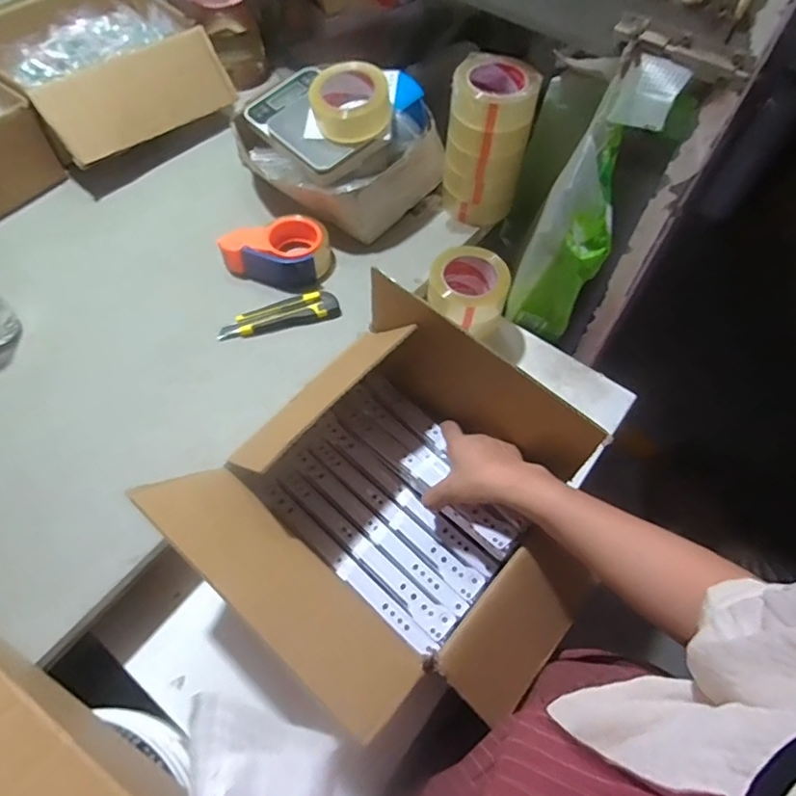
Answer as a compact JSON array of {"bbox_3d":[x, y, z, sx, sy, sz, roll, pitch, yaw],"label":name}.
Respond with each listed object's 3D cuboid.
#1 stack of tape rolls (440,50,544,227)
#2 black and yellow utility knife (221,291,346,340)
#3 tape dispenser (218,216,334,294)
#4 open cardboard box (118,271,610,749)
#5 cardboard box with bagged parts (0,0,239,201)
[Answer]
[{"bbox_3d":[0.131,-0.373,0.800,0.111,0.200,0.099,30,64,15],"label":"stack of tape rolls"},{"bbox_3d":[-0.165,-0.114,0.753,0.166,0.024,0.043,-14,61,-9],"label":"black and yellow utility knife"},{"bbox_3d":[-0.173,-0.204,0.778,0.154,0.053,0.095,-13,61,-9],"label":"tape dispenser"},{"bbox_3d":[0.003,0.126,0.560,0.377,0.192,0.334,38,66,18],"label":"open cardboard box"},{"bbox_3d":[-0.509,-0.555,0.918,0.364,0.130,0.310,40,67,19],"label":"cardboard box with bagged parts"}]

